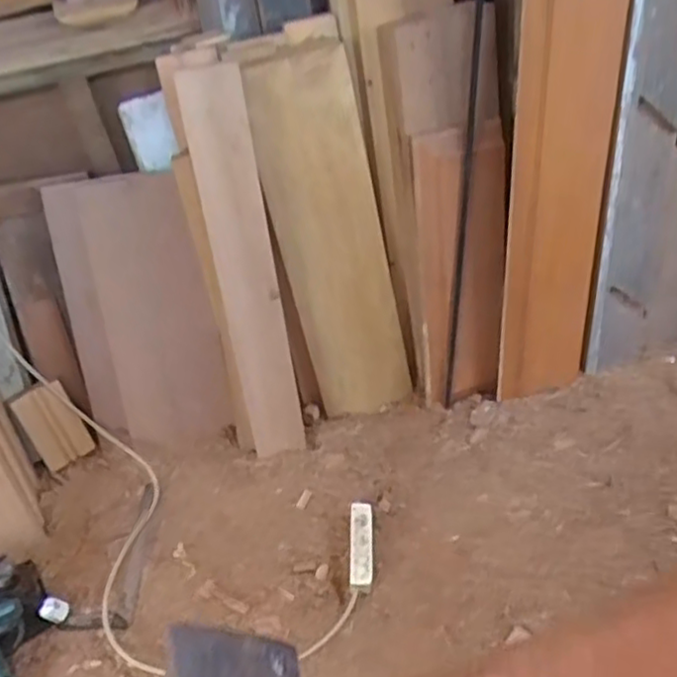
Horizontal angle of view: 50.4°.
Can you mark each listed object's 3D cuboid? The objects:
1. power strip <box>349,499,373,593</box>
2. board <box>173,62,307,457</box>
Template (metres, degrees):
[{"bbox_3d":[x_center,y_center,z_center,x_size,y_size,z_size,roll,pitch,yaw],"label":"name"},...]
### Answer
[{"bbox_3d":[0.041,0.371,1.294,0.041,0.028,0.155,-1,62,4],"label":"power strip"},{"bbox_3d":[-0.162,-0.090,1.307,0.104,0.789,0.032,-3,37,5],"label":"board"}]

